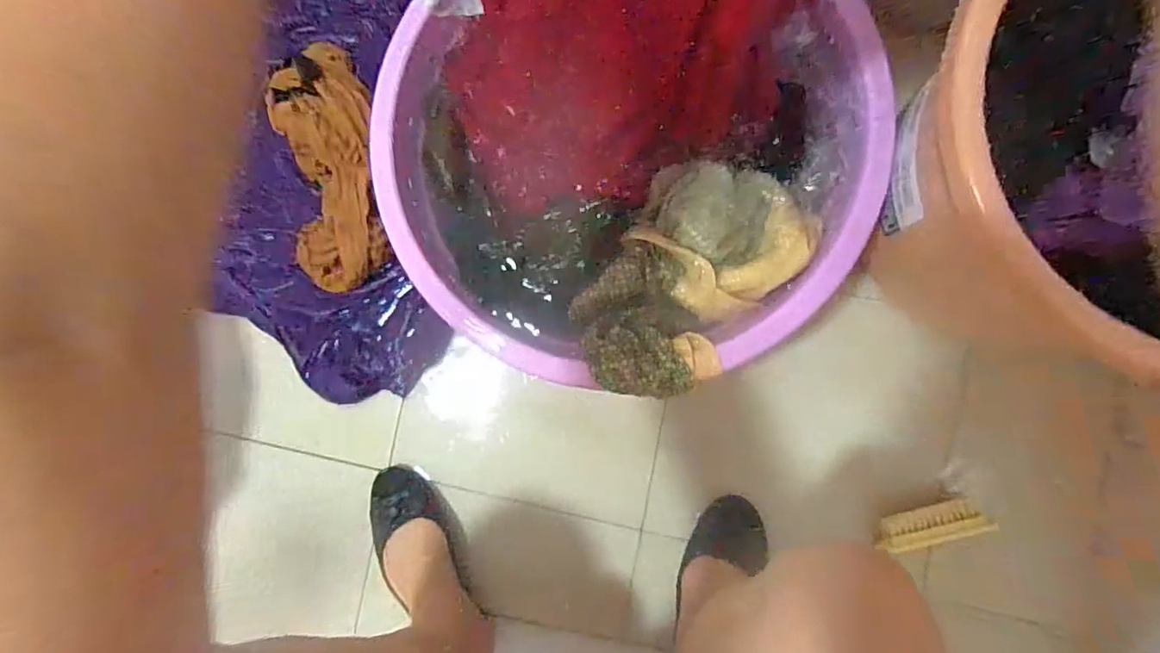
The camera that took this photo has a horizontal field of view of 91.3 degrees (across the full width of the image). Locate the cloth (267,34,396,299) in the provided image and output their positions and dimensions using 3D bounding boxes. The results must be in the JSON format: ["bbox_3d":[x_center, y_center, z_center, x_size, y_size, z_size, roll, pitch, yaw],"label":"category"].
[{"bbox_3d":[-0.285,-0.183,0.631,0.127,0.043,0.280,-10,89,5],"label":"cloth"}]

